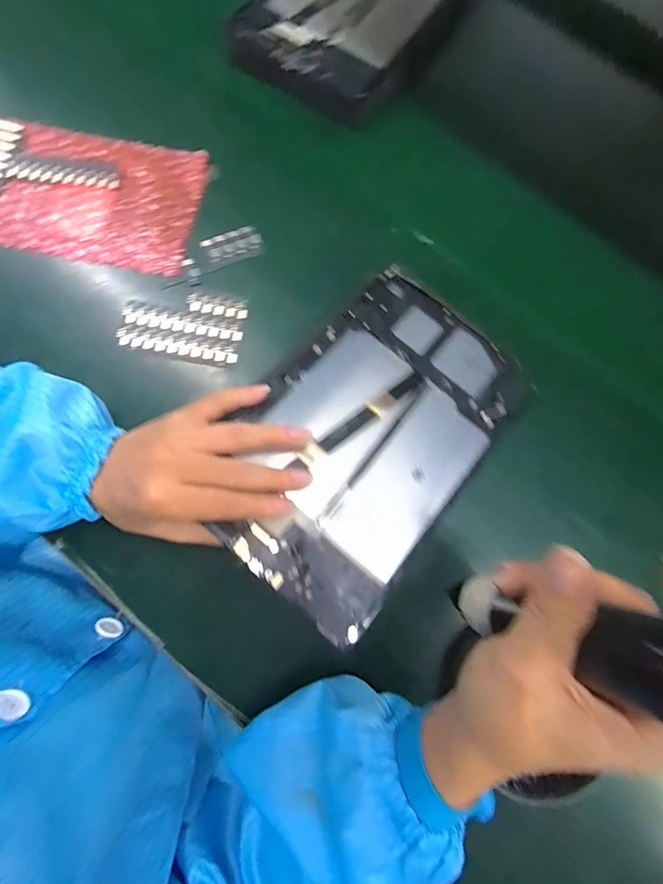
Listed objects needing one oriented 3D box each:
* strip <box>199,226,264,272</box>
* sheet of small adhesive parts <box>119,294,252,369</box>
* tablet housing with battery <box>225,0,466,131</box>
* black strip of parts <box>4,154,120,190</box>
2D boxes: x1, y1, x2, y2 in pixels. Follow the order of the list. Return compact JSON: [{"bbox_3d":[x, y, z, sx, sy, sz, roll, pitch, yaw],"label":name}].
[{"bbox_3d":[-0.086,-0.171,0.360,0.049,0.004,0.028,-22,79,-6],"label":"strip"},{"bbox_3d":[-0.124,-0.096,0.345,0.099,0.004,0.058,6,79,-1],"label":"sheet of small adhesive parts"},{"bbox_3d":[0.034,-0.421,0.399,0.171,0.020,0.252,32,79,6],"label":"tablet housing with battery"},{"bbox_3d":[-0.238,-0.241,0.365,0.098,0.004,0.023,6,78,0],"label":"black strip of parts"}]

